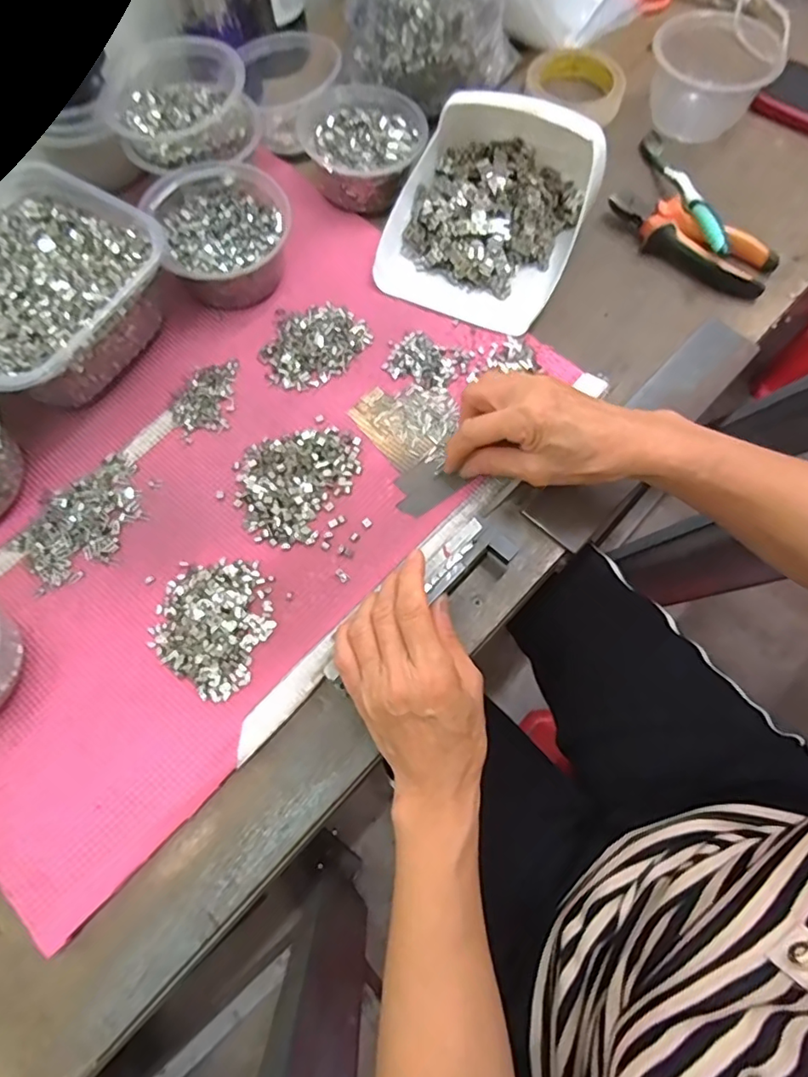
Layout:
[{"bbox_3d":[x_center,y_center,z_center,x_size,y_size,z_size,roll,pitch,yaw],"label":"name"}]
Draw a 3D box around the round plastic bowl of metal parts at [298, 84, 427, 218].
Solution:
[{"bbox_3d":[-0.040,-0.362,0.513,0.108,0.045,0.134,-14,71,-5],"label":"round plastic bowl of metal parts"}]

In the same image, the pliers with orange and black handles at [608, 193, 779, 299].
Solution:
[{"bbox_3d":[0.252,-0.264,0.494,0.148,0.024,0.056,33,74,11],"label":"pliers with orange and black handles"}]

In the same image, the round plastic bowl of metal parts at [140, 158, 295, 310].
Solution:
[{"bbox_3d":[-0.148,-0.252,0.465,0.099,0.060,0.115,-22,72,-8],"label":"round plastic bowl of metal parts"}]

